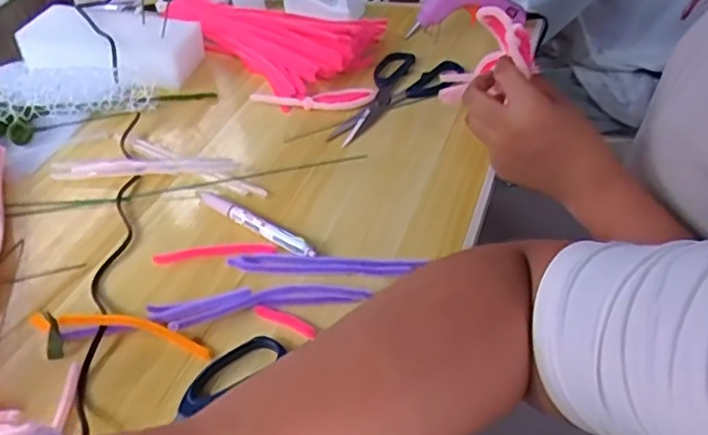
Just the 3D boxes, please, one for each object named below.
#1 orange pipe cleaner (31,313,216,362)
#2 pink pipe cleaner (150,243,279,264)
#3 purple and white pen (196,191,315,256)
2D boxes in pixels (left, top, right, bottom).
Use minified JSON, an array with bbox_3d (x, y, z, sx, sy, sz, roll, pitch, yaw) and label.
[{"bbox_3d":[-0.163,0.078,0.438,0.140,0.010,0.020,5,41,13],"label":"orange pipe cleaner"},{"bbox_3d":[-0.111,0.027,0.498,0.095,0.008,0.014,-4,40,3],"label":"pink pipe cleaner"},{"bbox_3d":[-0.083,0.002,0.517,0.137,0.012,0.018,27,50,33],"label":"purple and white pen"}]

